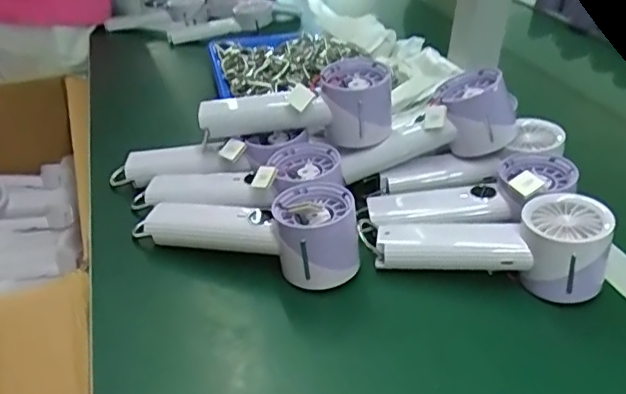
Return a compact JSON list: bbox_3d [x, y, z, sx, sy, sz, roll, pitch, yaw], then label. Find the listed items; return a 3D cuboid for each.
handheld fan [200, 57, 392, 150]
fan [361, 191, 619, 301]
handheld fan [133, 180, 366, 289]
[{"bbox_3d":[-0.016,-0.077,0.515,0.171,0.066,0.058,-5,35,-8],"label":"handheld fan"},{"bbox_3d":[0.134,0.041,0.446,0.179,0.066,0.061,-4,33,17],"label":"fan"},{"bbox_3d":[-0.055,0.021,0.465,0.191,0.064,0.063,13,37,18],"label":"handheld fan"}]

